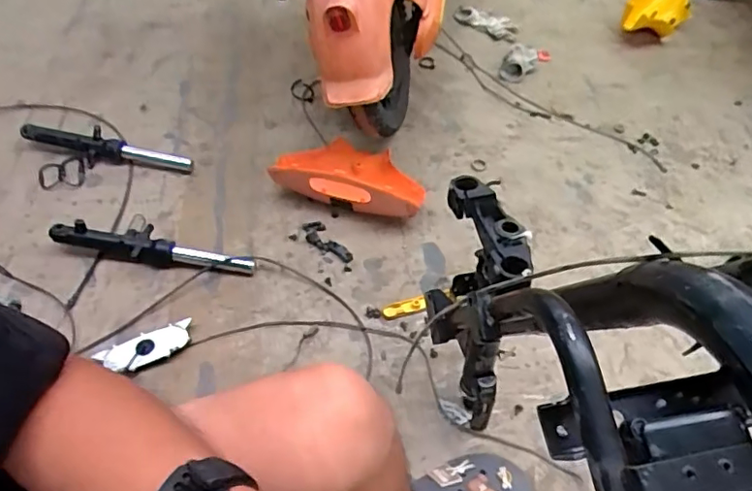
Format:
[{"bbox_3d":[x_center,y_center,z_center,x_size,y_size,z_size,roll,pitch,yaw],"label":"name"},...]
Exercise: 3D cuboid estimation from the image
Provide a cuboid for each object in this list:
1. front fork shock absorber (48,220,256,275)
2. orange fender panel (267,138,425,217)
[{"bbox_3d":[-0.371,0.001,0.943,0.333,0.068,0.063,7,52,3],"label":"front fork shock absorber"},{"bbox_3d":[-0.043,-0.132,1.036,0.270,0.093,0.127,12,52,8],"label":"orange fender panel"}]

